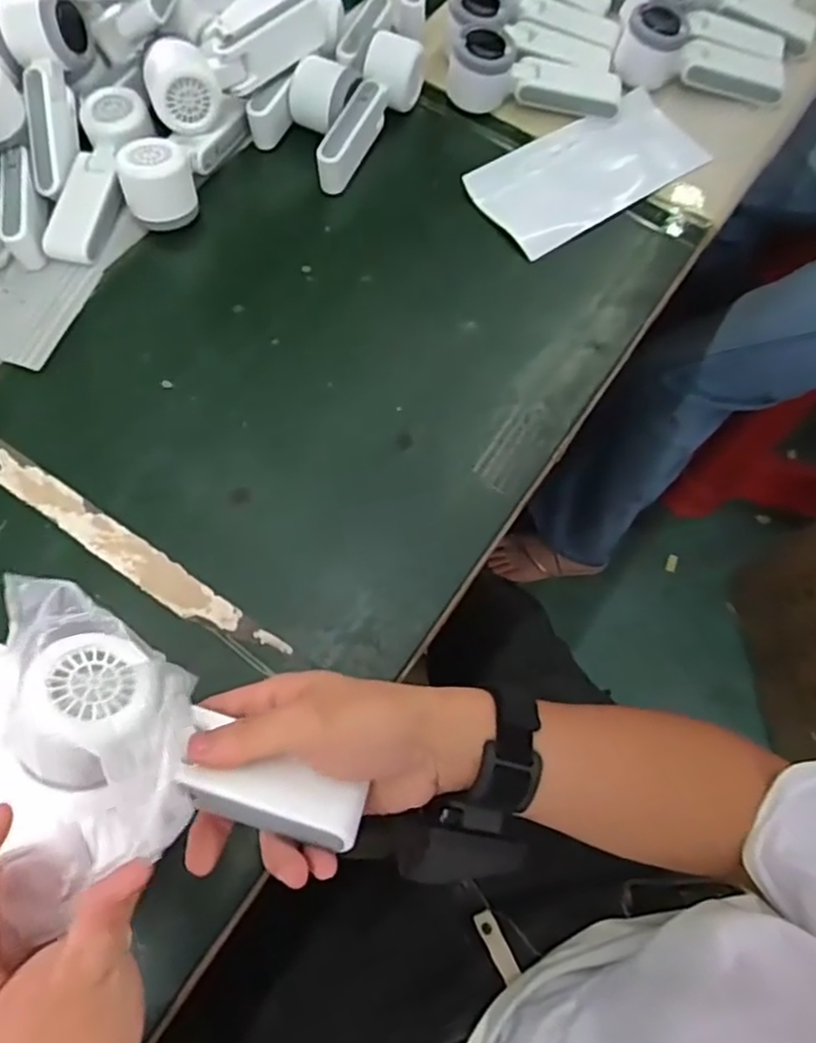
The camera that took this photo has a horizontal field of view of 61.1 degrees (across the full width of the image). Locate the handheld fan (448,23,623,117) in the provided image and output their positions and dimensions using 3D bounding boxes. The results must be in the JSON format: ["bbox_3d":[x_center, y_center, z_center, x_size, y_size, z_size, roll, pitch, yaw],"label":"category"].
[{"bbox_3d":[0.122,-0.427,0.653,0.166,0.049,0.055,1,67,0],"label":"handheld fan"}]

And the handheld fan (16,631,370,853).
[{"bbox_3d":[-0.099,0.109,0.315,0.160,0.041,0.064,29,69,-8],"label":"handheld fan"}]

